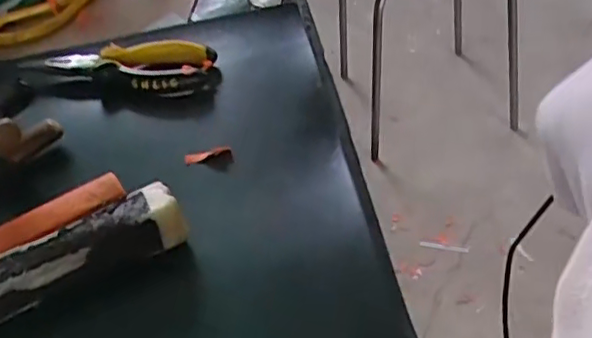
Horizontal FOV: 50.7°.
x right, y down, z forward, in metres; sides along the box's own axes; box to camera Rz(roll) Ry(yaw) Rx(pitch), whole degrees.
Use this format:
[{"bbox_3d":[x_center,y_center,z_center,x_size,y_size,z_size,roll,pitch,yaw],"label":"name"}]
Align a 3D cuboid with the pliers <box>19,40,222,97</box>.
[{"bbox_3d":[-0.137,-0.078,0.489,0.149,0.026,0.051,7,47,14],"label":"pliers"}]

